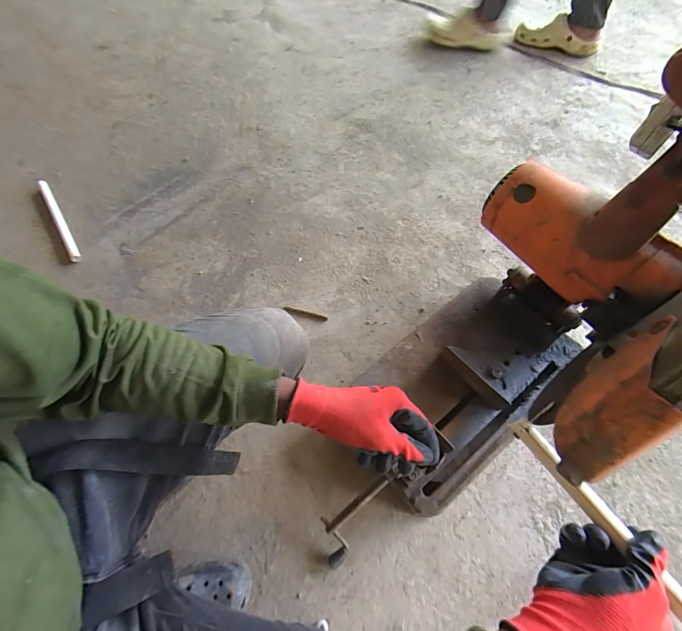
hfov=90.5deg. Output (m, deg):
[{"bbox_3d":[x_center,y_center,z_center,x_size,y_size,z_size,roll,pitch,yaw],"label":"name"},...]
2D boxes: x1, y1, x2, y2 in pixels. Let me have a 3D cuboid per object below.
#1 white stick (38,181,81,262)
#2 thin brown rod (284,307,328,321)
[{"bbox_3d":[-0.787,-0.270,0.940,0.026,0.020,0.330,-33,70,-13],"label":"white stick"},{"bbox_3d":[-0.081,-0.005,0.788,0.103,0.005,0.012,15,67,7],"label":"thin brown rod"}]

